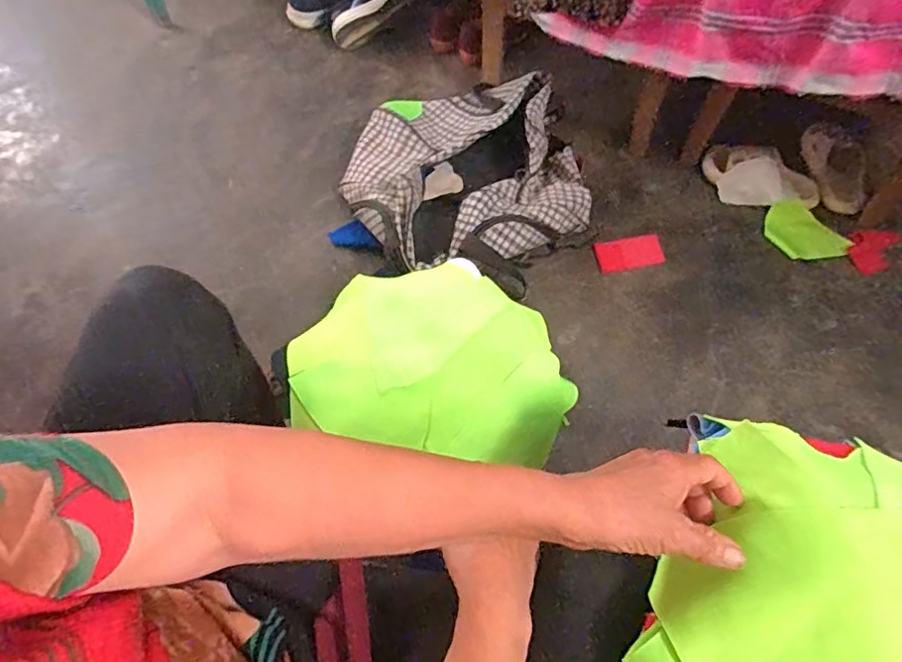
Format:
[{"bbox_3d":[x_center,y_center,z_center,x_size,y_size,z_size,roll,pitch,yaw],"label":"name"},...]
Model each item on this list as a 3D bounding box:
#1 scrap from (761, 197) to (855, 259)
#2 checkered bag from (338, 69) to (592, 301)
[{"bbox_3d":[0.713,-0.194,1.130,0.109,0.024,0.157,-40,67,-17],"label":"scrap"},{"bbox_3d":[0.020,-0.324,1.171,0.471,0.129,0.523,-19,67,-5],"label":"checkered bag"}]

